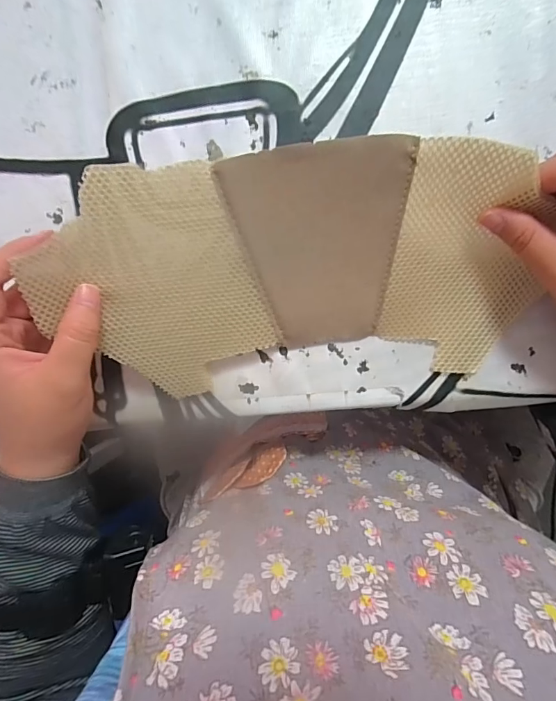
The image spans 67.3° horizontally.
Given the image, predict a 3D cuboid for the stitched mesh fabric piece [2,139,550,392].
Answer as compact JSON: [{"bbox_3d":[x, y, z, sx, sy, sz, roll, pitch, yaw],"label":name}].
[{"bbox_3d":[0.012,-0.042,0.249,0.281,0.041,0.144,-4,115,-2],"label":"stitched mesh fabric piece"}]

